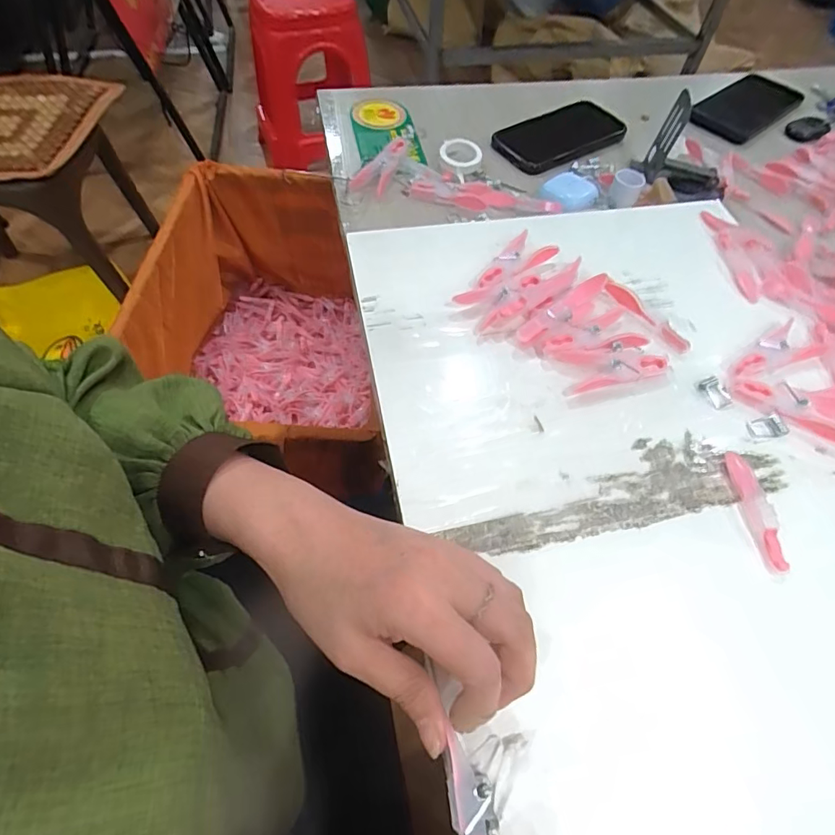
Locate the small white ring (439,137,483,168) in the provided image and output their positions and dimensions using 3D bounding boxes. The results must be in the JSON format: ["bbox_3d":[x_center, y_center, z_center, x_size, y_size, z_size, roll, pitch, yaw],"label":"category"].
[{"bbox_3d":[0.044,-0.274,0.512,0.043,0.010,0.049,0,57,-4],"label":"small white ring"}]

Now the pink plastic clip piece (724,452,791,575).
[{"bbox_3d":[0.207,0.056,0.303,0.015,0.008,0.075,2,57,-3],"label":"pink plastic clip piece"}]

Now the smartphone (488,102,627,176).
[{"bbox_3d":[0.156,-0.312,0.551,0.149,0.014,0.081,-31,64,-21],"label":"smartphone"}]

